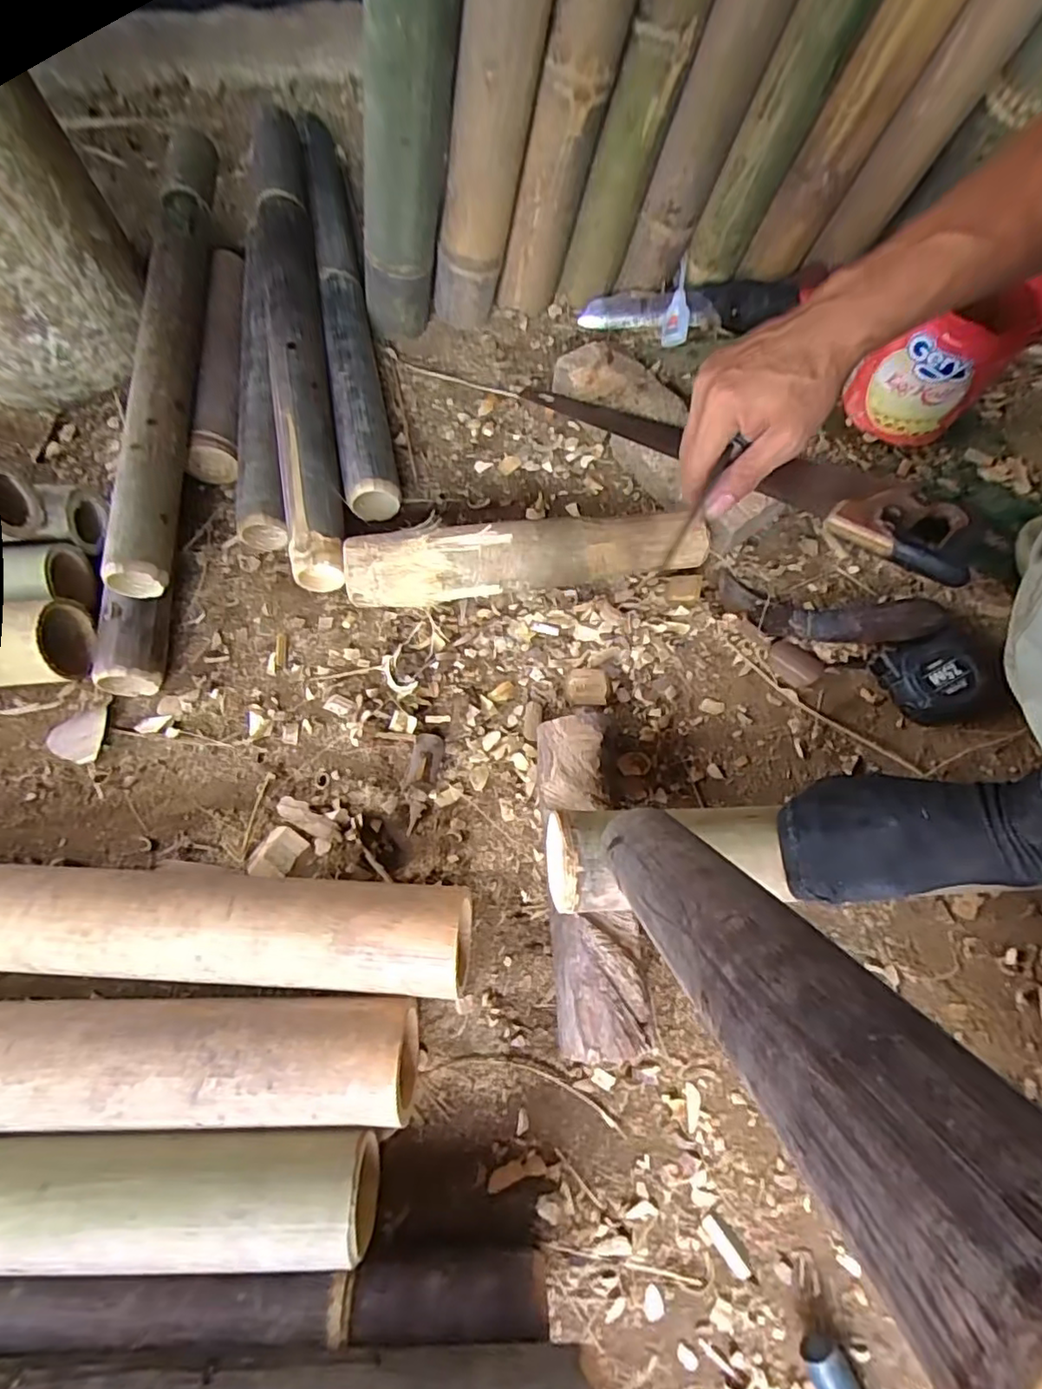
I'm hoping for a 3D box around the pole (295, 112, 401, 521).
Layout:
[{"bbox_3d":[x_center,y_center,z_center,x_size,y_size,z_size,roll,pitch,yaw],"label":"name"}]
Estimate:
[{"bbox_3d":[-0.224,-0.496,0.735,0.058,0.066,0.616,-12,70,-4],"label":"pole"}]

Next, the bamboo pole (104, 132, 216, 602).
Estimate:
[{"bbox_3d":[-0.389,-0.374,0.651,0.065,0.063,0.583,-5,69,-2],"label":"bamboo pole"}]

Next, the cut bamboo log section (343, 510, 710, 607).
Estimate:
[{"bbox_3d":[0.006,-0.138,0.609,0.353,0.073,0.060,-7,69,-2],"label":"cut bamboo log section"}]

